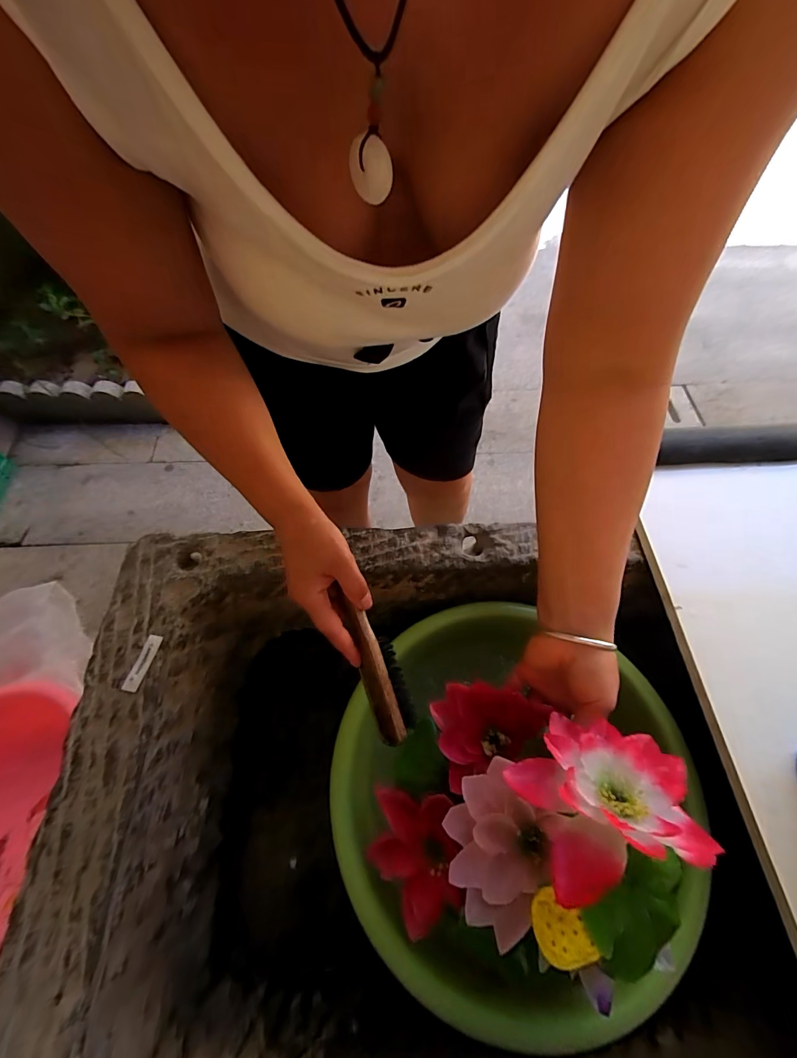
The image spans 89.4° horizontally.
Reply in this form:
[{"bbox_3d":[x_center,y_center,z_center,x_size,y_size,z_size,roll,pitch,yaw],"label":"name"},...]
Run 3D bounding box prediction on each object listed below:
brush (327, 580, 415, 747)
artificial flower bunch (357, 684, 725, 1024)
[{"bbox_3d":[-0.024,0.124,0.383,0.039,0.029,0.147,-21,76,-12],"label":"brush"},{"bbox_3d":[0.098,0.237,0.326,0.211,0.191,0.199,10,62,5],"label":"artificial flower bunch"}]

